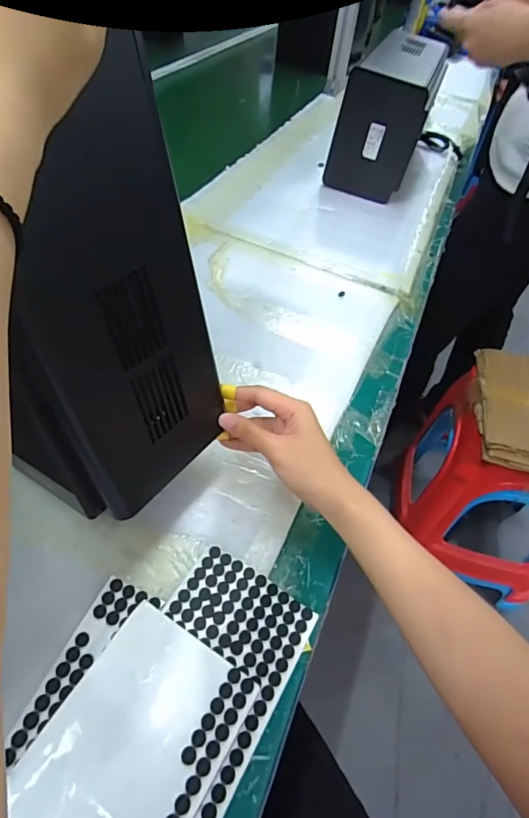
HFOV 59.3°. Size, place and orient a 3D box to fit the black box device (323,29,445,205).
[{"bbox_3d":[0.237,-0.567,0.902,0.147,0.201,0.301,17,49,9],"label":"black box device"}]

